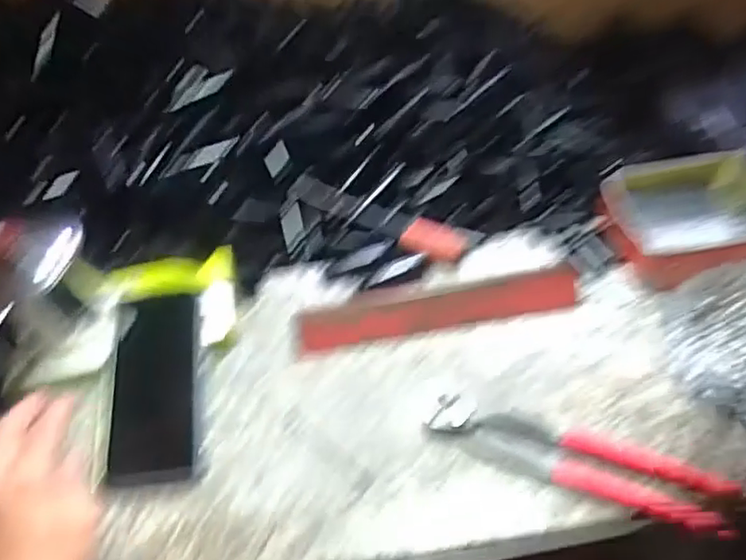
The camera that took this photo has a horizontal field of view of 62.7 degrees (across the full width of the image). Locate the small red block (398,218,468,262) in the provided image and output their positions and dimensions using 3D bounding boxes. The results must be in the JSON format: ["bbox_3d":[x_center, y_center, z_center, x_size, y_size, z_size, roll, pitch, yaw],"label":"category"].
[{"bbox_3d":[0.054,-0.033,0.530,0.053,0.016,0.031,16,53,19],"label":"small red block"}]

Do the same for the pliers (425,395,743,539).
[{"bbox_3d":[0.134,0.116,0.404,0.191,0.016,0.041,15,53,19],"label":"pliers"}]

